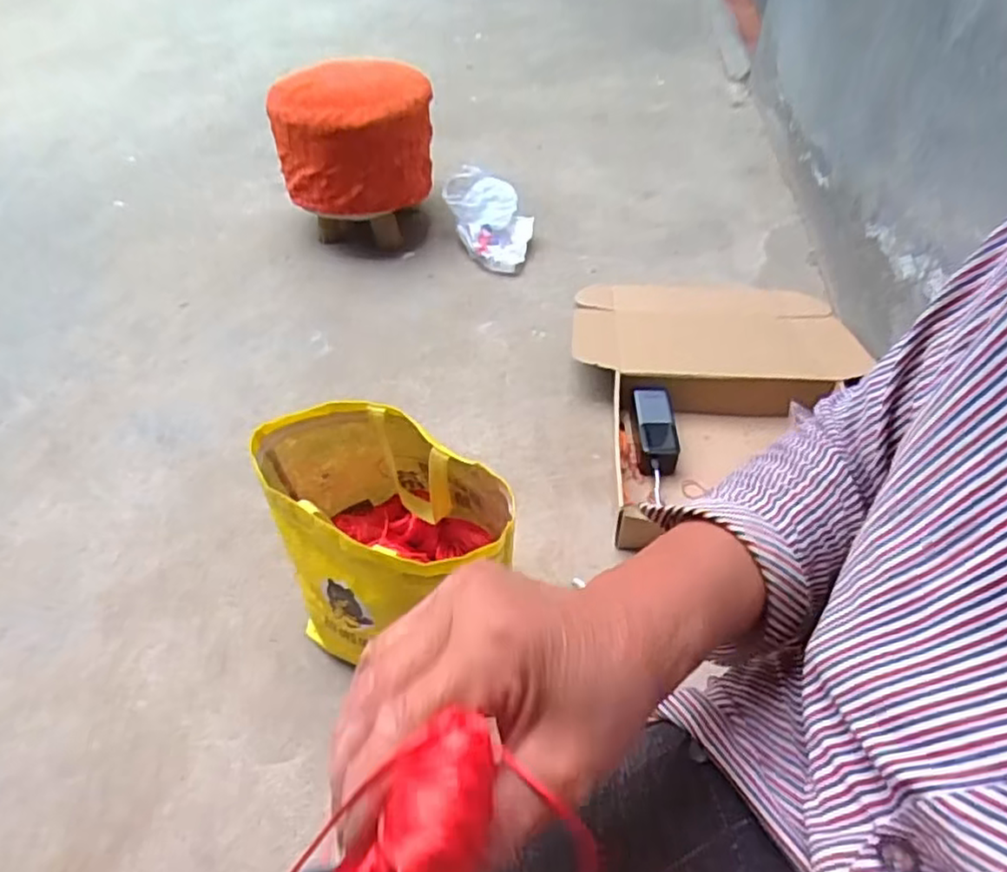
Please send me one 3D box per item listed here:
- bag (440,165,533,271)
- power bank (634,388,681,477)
[{"bbox_3d":[-0.023,-0.424,1.376,0.129,0.130,0.200,-32,54,-24],"label":"bag"},{"bbox_3d":[0.223,-0.005,1.019,0.057,0.046,0.140,0,61,2],"label":"power bank"}]

